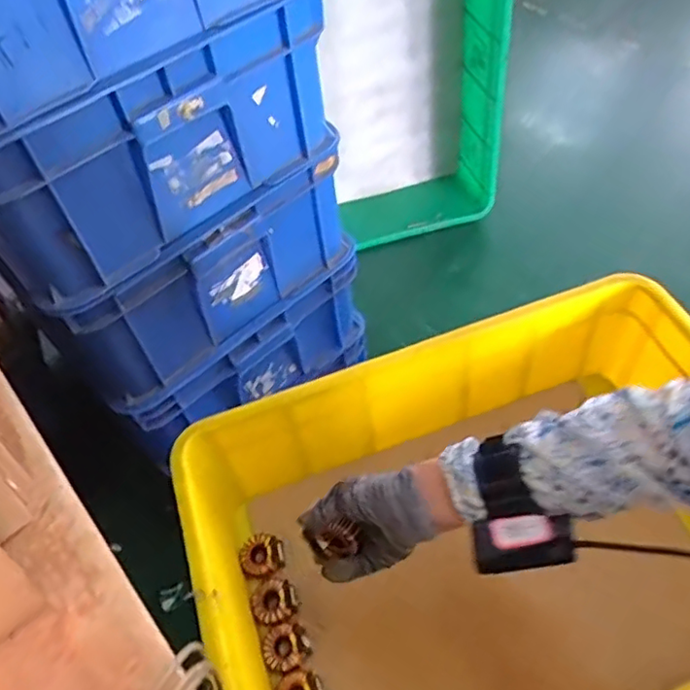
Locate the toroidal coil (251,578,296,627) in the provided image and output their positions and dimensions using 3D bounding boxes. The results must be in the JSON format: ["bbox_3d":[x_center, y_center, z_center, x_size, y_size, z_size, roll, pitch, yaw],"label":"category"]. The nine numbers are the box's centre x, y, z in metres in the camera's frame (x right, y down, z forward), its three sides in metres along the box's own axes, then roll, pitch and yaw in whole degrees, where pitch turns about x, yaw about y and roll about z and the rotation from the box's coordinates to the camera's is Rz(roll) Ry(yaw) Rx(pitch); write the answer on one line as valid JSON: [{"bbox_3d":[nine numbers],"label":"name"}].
[{"bbox_3d":[-0.085,0.303,0.727,0.051,0.029,0.048,-4,53,5],"label":"toroidal coil"}]

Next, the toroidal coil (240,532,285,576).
[{"bbox_3d":[-0.103,0.260,0.766,0.054,0.015,0.051,-4,53,5],"label":"toroidal coil"}]

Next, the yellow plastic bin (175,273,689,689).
[{"bbox_3d":[0.147,0.210,0.705,0.597,0.256,0.362,-19,53,-7],"label":"yellow plastic bin"}]

